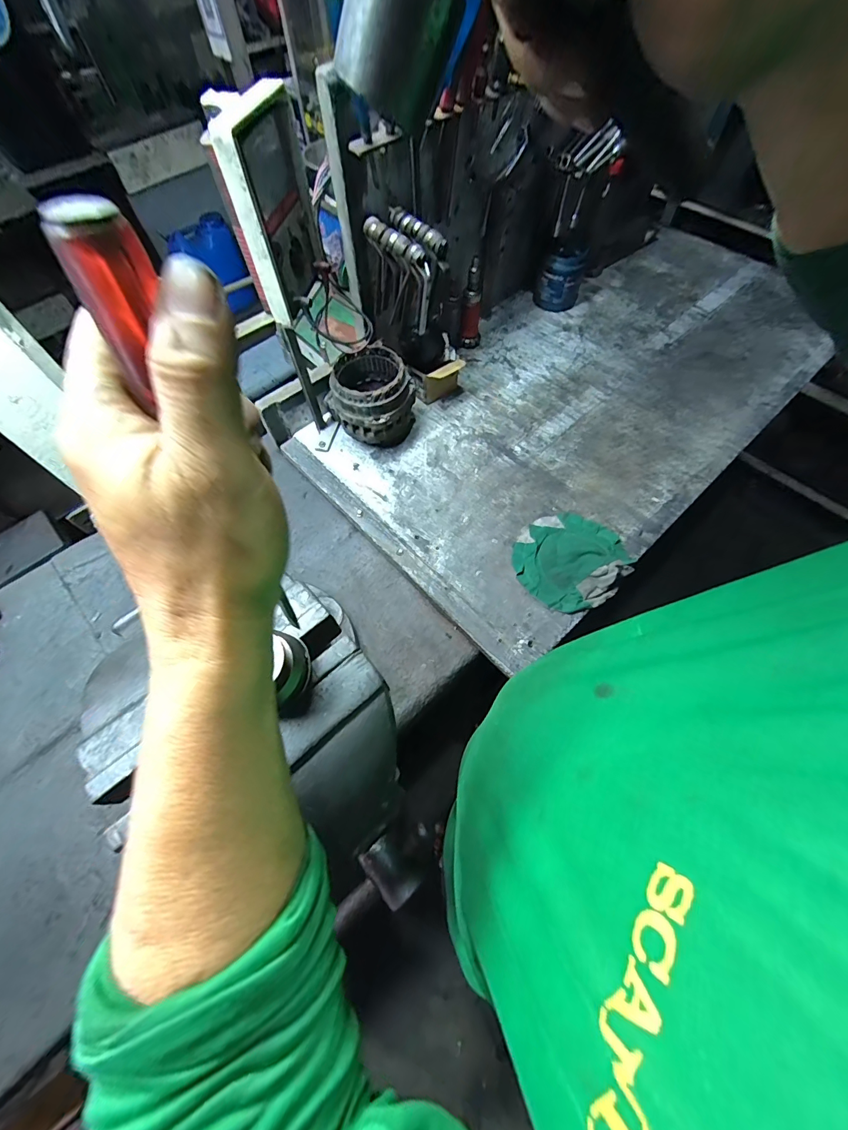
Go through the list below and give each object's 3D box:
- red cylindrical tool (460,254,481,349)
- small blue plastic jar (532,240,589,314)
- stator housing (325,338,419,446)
[{"bbox_3d":[0.092,-0.496,0.773,0.035,0.154,0.035,-1,62,1],"label":"red cylindrical tool"},{"bbox_3d":[0.287,-0.609,0.848,0.088,0.106,0.089,-1,62,1],"label":"small blue plastic jar"},{"bbox_3d":[-0.091,-0.281,0.692,0.146,0.123,0.138,3,62,3],"label":"stator housing"}]

